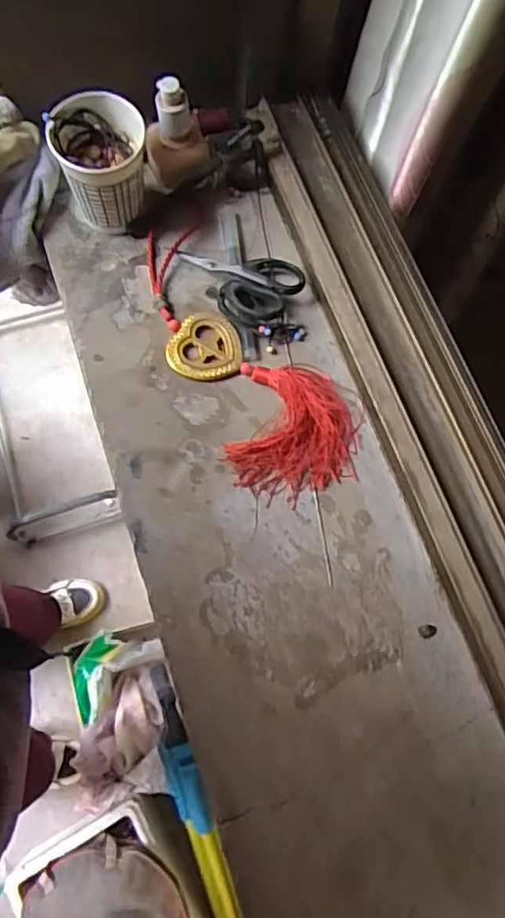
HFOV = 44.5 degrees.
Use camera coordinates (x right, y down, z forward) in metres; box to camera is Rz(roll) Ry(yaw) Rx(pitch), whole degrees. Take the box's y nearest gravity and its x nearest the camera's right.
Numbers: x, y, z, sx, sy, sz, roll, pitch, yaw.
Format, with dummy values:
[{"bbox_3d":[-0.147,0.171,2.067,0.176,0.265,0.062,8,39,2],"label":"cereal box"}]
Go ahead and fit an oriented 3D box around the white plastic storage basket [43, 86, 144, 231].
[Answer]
[{"bbox_3d":[-0.119,-0.232,0.494,0.071,0.084,0.076,-11,73,-8],"label":"white plastic storage basket"}]

